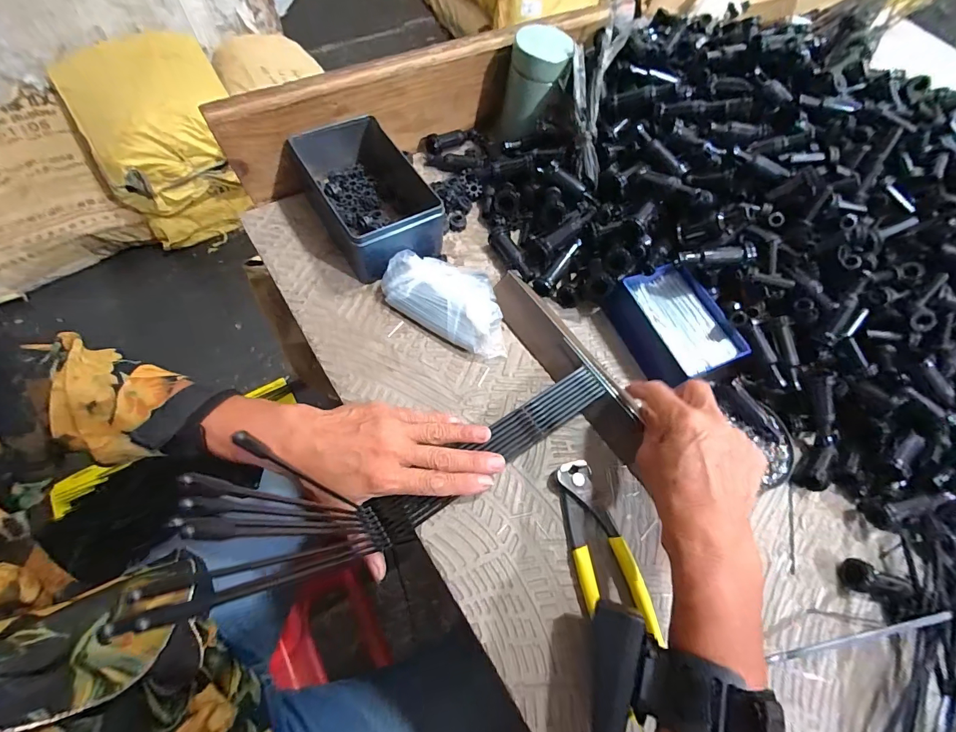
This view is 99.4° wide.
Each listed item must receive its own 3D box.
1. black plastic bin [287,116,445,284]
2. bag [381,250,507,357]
[{"bbox_3d":[-0.107,-0.174,0.413,0.108,0.061,0.154,-27,71,-18],"label":"black plastic bin"},{"bbox_3d":[-0.025,-0.063,0.383,0.125,0.034,0.066,31,66,8],"label":"bag"}]

